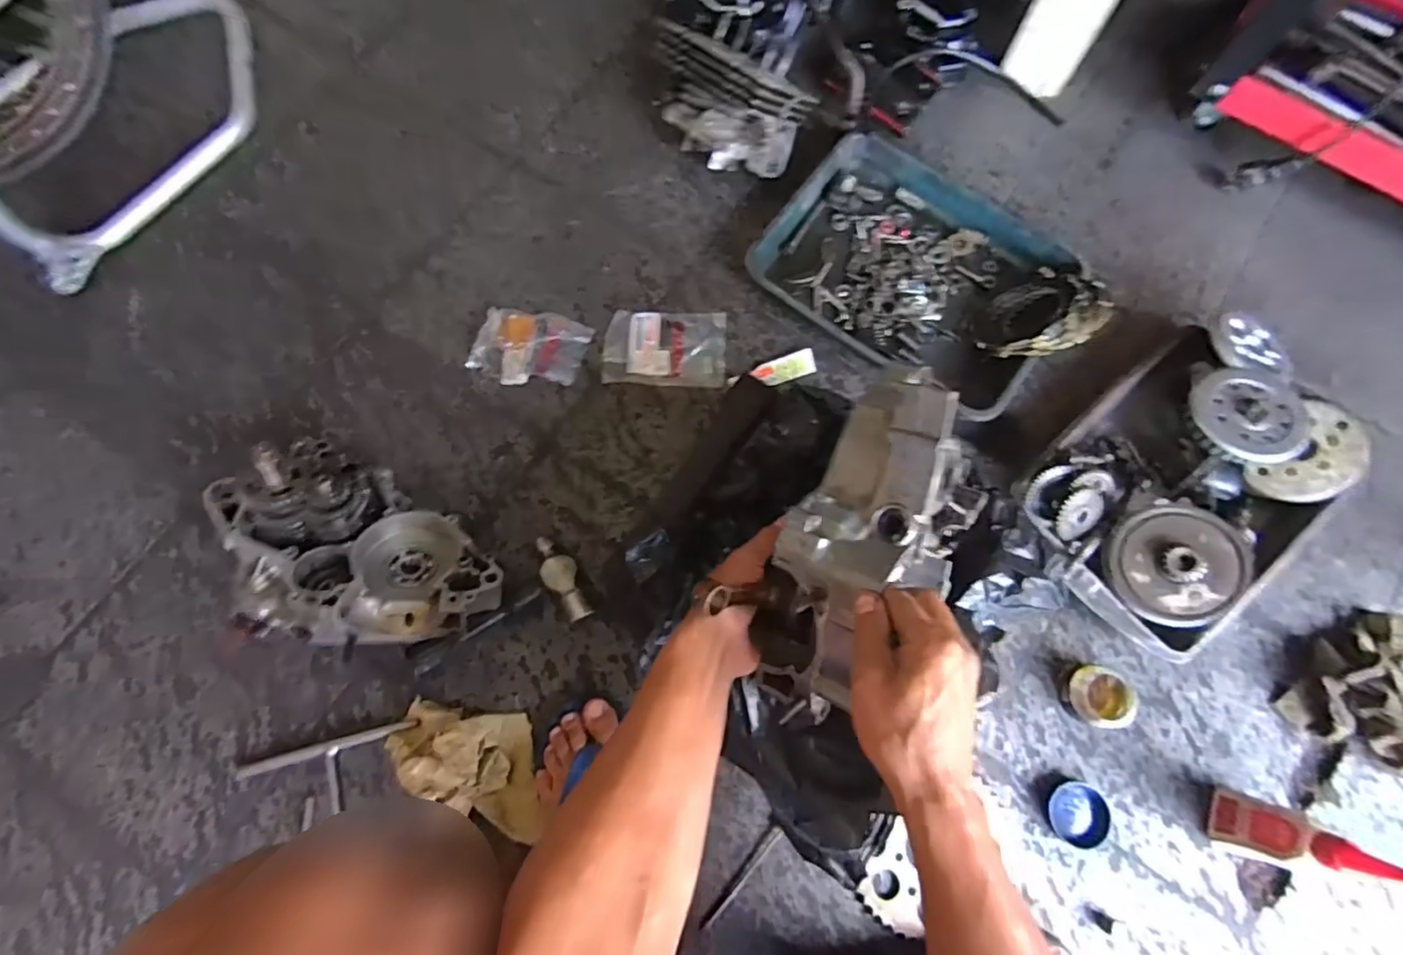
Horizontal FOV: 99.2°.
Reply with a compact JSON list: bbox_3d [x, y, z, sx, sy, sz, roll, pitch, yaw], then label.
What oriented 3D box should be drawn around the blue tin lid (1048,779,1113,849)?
[{"bbox_3d":[0.389,0.345,0.613,0.061,0.015,0.055,-39,78,-9],"label":"blue tin lid"}]

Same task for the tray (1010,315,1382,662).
[{"bbox_3d":[0.545,0.003,0.659,0.371,0.098,0.248,-40,78,-10],"label":"tray"}]

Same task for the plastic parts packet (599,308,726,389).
[{"bbox_3d":[-0.046,-0.165,0.755,0.151,0.009,0.103,-1,75,0],"label":"plastic parts packet"}]

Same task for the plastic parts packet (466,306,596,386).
[{"bbox_3d":[-0.214,-0.163,0.749,0.129,0.022,0.101,17,76,5],"label":"plastic parts packet"}]

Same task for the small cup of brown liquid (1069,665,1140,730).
[{"bbox_3d":[0.427,0.234,0.634,0.071,0.032,0.059,17,76,5],"label":"small cup of brown liquid"}]

